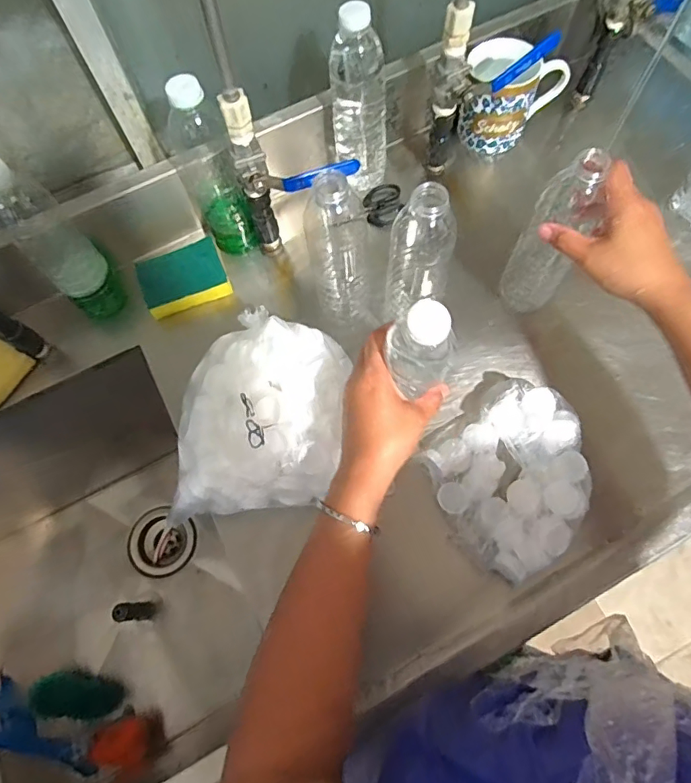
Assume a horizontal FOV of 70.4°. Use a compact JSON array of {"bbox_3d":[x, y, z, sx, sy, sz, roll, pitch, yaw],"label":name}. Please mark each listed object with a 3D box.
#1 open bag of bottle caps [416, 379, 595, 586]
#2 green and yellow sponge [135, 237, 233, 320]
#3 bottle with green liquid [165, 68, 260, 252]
[{"bbox_3d":[0.177,0.082,0.503,0.168,0.034,0.163,-33,71,-10],"label":"open bag of bottle caps"},{"bbox_3d":[-0.196,-0.136,0.594,0.098,0.034,0.067,-23,69,-6],"label":"green and yellow sponge"},{"bbox_3d":[-0.151,-0.241,0.546,0.060,0.213,0.067,-29,70,-8],"label":"bottle with green liquid"}]

